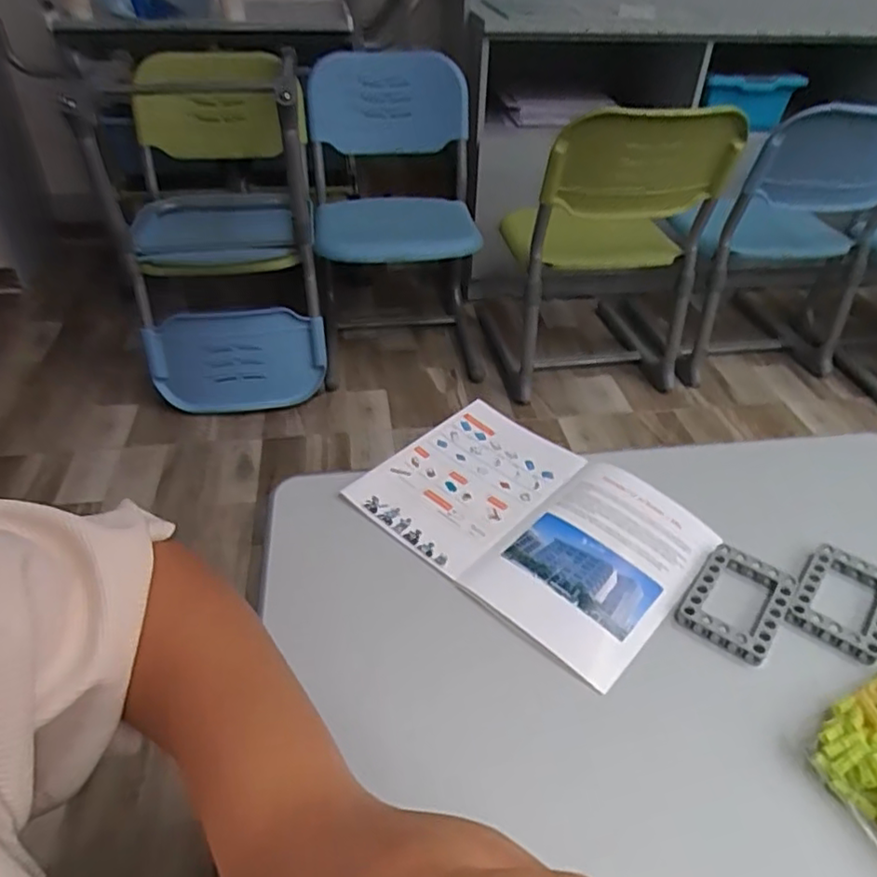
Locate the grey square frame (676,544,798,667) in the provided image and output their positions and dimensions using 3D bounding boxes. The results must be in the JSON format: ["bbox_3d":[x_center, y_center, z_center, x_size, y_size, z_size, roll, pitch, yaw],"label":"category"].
[{"bbox_3d":[0.182,0.096,0.393,0.053,0.006,0.075,27,46,28],"label":"grey square frame"}]

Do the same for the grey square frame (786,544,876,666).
[{"bbox_3d":[0.246,0.096,0.393,0.052,0.006,0.074,28,46,29],"label":"grey square frame"}]

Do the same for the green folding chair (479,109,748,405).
[{"bbox_3d":[0.365,-0.471,1.531,0.451,0.659,0.477,3,39,1],"label":"green folding chair"}]

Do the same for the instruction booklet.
[{"bbox_3d":[0.063,0.051,0.446,0.219,0.009,0.147,32,48,32],"label":"instruction booklet"}]

